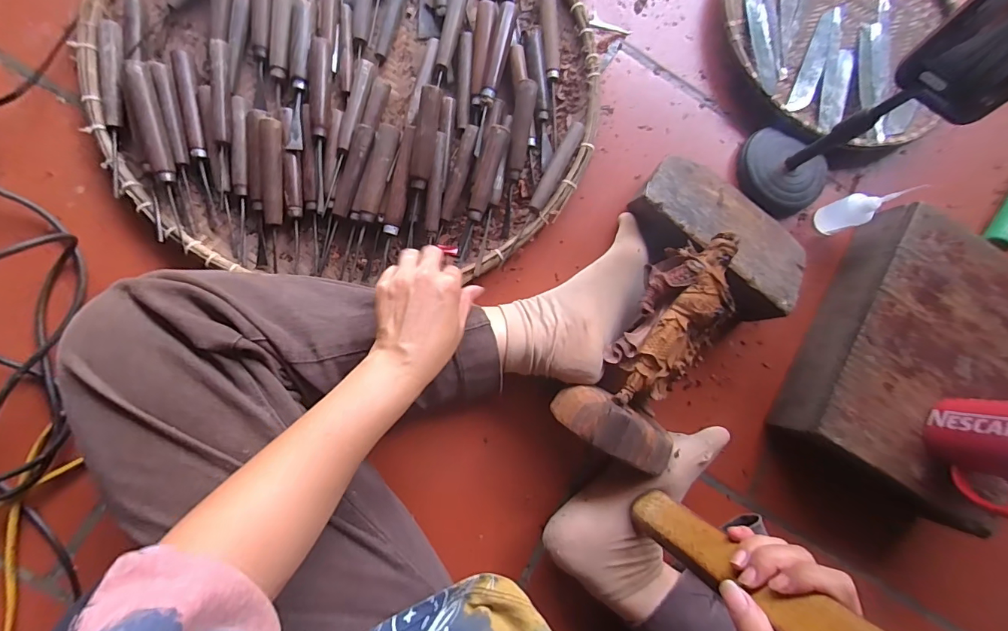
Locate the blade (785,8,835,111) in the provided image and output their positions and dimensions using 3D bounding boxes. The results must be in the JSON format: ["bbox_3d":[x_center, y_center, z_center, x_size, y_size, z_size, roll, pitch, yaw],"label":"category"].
[{"bbox_3d":[0.408,-0.331,0.571,0.029,0.004,0.166,27,78,3],"label":"blade"}]

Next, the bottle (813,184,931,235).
[{"bbox_3d":[0.413,-0.124,0.505,0.028,0.106,0.036,-21,89,-9],"label":"bottle"}]

